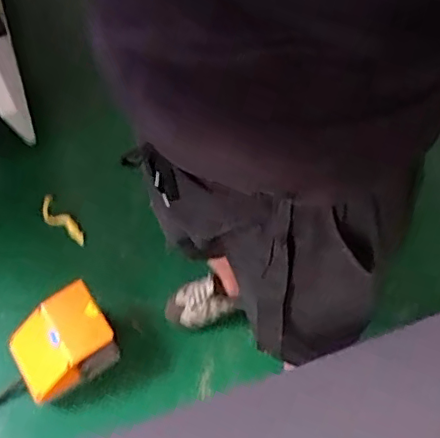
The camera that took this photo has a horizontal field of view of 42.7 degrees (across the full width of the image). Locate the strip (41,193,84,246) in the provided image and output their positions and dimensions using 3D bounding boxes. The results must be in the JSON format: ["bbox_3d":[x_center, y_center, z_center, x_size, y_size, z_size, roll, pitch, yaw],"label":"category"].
[{"bbox_3d":[-0.460,0.008,1.640,0.187,0.015,0.063,42,65,11],"label":"strip"}]

